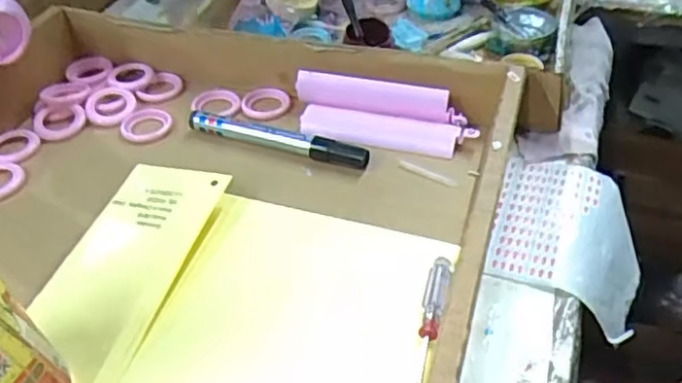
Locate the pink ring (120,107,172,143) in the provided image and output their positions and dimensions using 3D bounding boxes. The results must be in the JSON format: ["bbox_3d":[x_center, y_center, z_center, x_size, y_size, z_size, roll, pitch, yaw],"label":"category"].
[{"bbox_3d":[-0.145,-0.050,0.478,0.036,0.007,0.033,-1,43,1],"label":"pink ring"}]

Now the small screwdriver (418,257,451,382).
[{"bbox_3d":[0.046,0.070,0.335,0.012,0.010,0.087,12,45,14],"label":"small screwdriver"}]

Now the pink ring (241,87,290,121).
[{"bbox_3d":[-0.058,-0.068,0.493,0.037,0.005,0.038,-1,43,1],"label":"pink ring"}]

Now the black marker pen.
[{"bbox_3d":[-0.046,-0.036,0.451,0.136,0.019,0.011,15,46,17],"label":"black marker pen"}]

